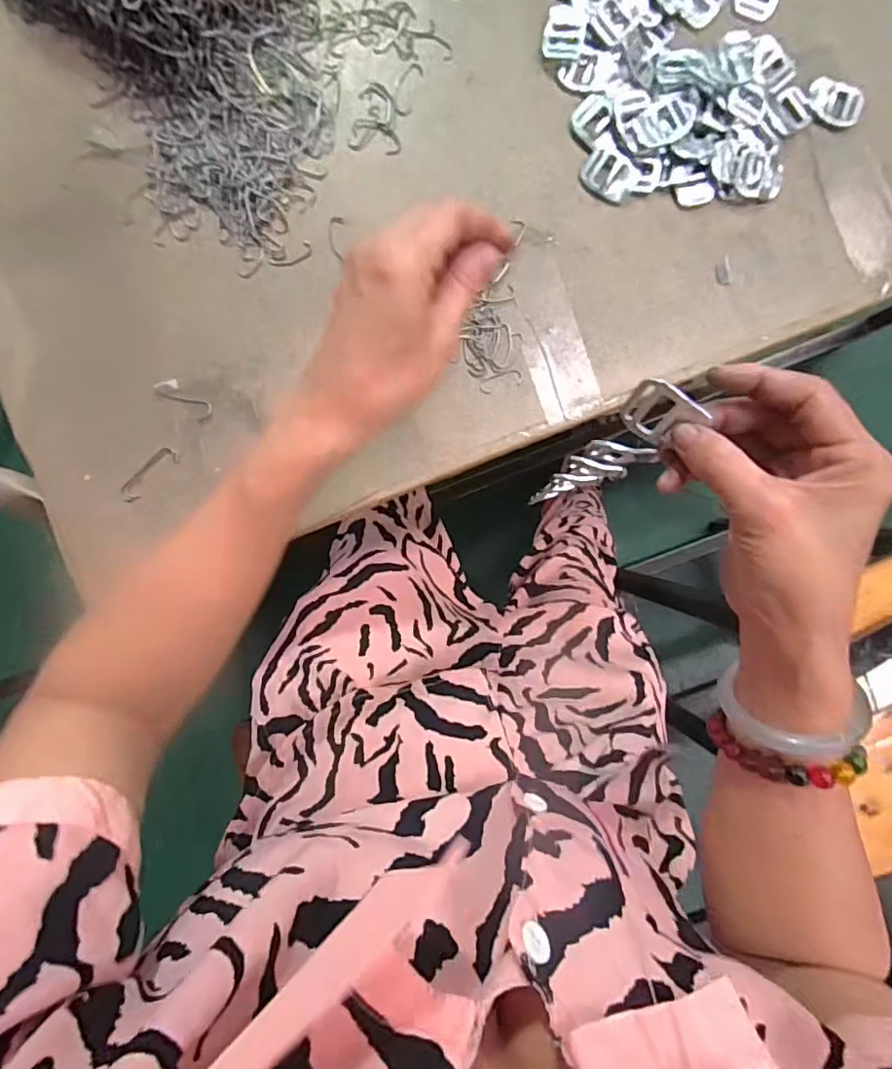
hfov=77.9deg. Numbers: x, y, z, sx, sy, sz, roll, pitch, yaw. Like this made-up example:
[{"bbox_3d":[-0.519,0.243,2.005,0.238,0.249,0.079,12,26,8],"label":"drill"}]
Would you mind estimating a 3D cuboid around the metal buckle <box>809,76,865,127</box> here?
[{"bbox_3d":[0.283,-0.314,0.401,0.039,0.009,0.024,18,90,0],"label":"metal buckle"}]

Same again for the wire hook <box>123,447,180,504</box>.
[{"bbox_3d":[-0.221,-0.044,0.410,0.051,0.005,0.016,-41,90,0],"label":"wire hook"}]

